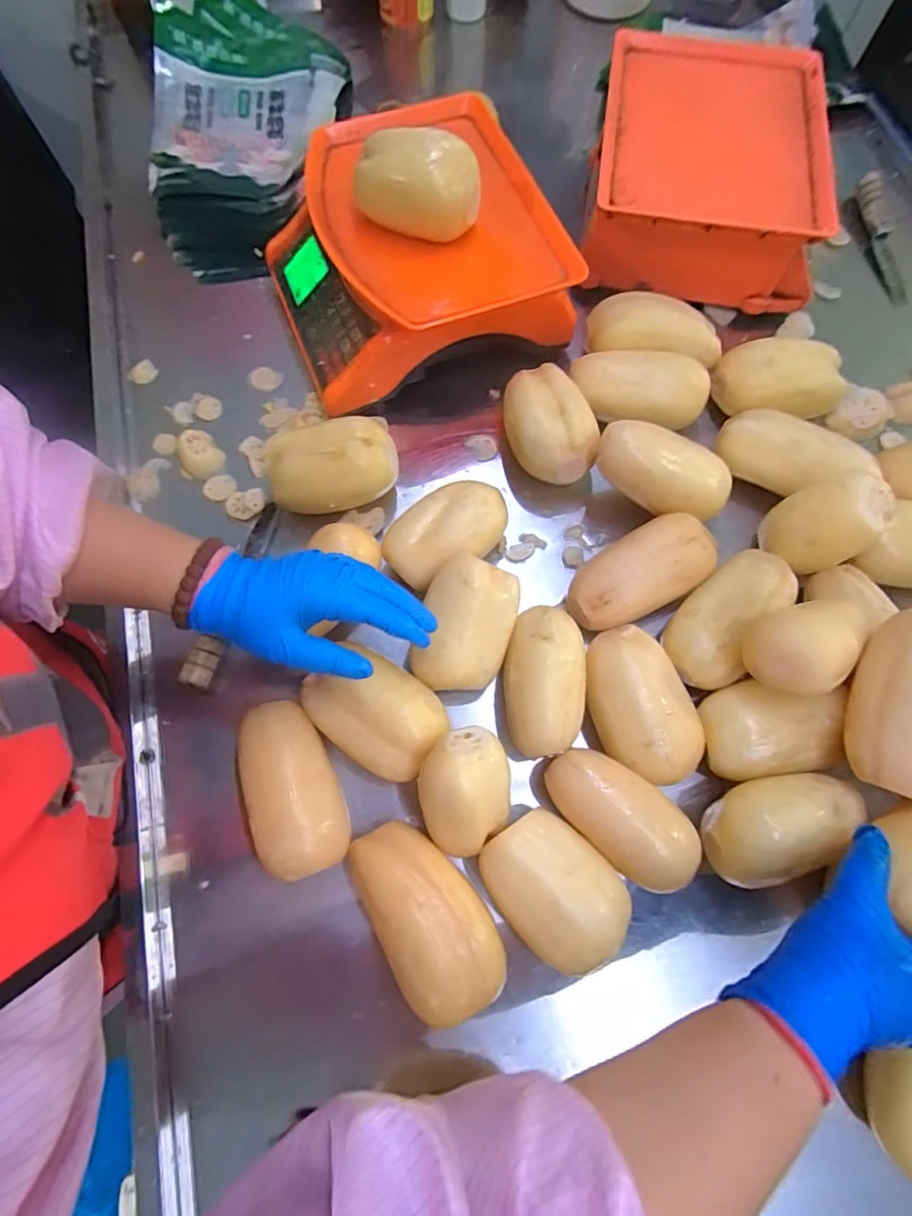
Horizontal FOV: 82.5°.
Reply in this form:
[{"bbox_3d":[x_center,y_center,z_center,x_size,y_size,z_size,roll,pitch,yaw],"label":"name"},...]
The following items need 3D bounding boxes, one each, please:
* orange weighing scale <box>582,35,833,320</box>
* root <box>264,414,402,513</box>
[{"bbox_3d":[0.290,-0.497,0.599,0.251,0.108,0.290,9,71,2],"label":"orange weighing scale"},{"bbox_3d":[-0.120,-0.136,0.511,0.125,0.074,0.081,-9,72,-4],"label":"root"}]

